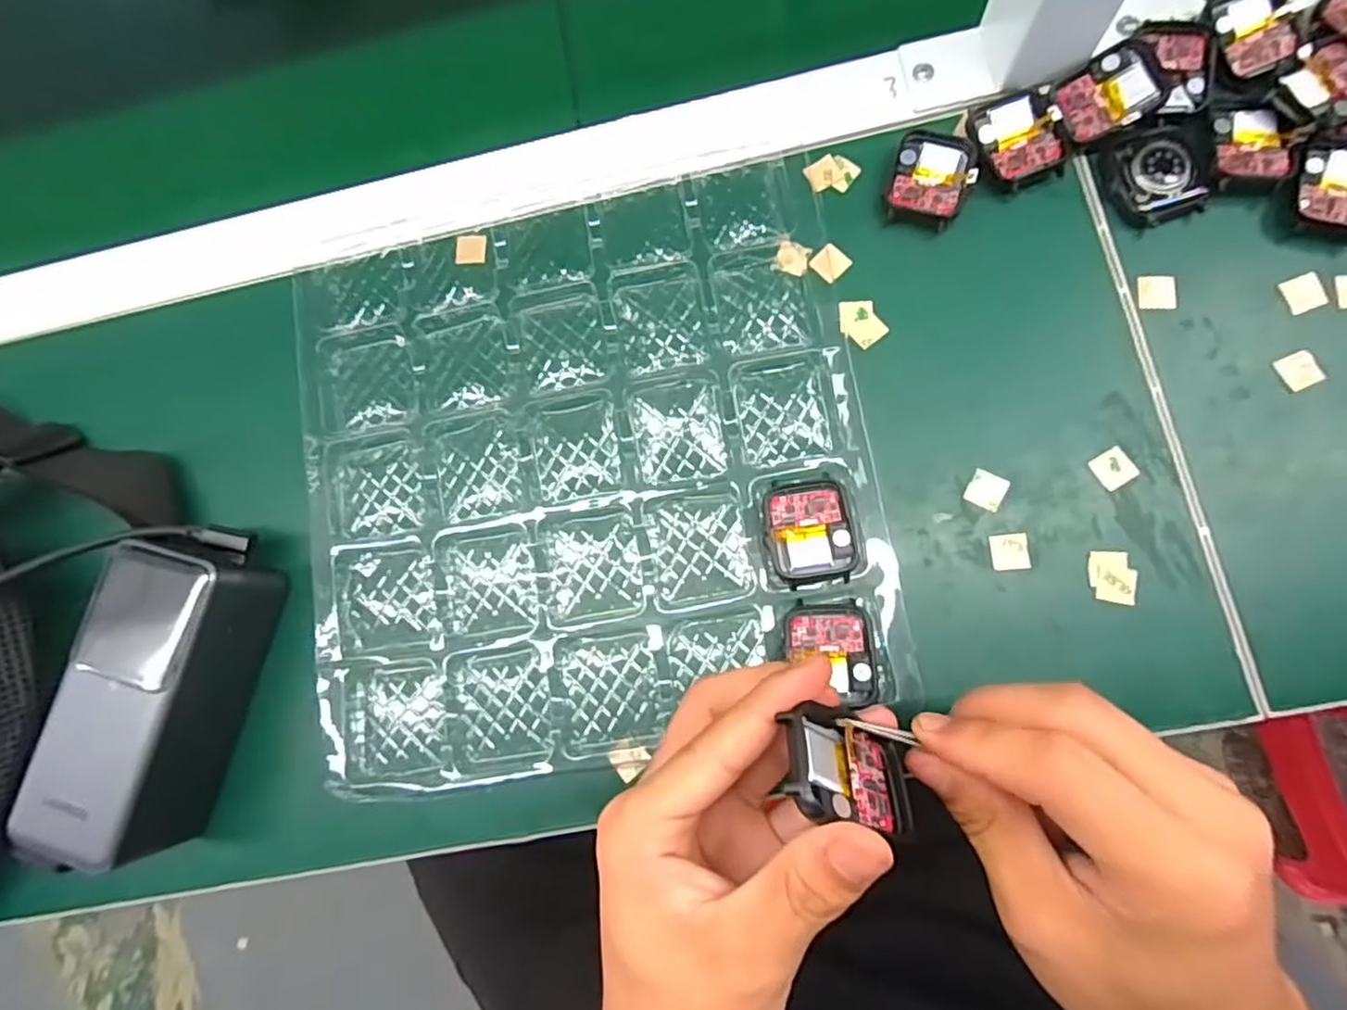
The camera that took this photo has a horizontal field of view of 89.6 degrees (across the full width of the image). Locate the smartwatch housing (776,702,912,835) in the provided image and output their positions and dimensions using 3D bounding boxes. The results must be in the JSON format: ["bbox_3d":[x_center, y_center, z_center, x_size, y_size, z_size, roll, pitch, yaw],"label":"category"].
[{"bbox_3d":[0.054,0.080,0.210,0.049,0.035,0.006,23,129,-24],"label":"smartwatch housing"}]

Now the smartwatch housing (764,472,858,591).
[{"bbox_3d":[0.060,0.012,0.303,0.036,0.014,0.045,-9,79,4],"label":"smartwatch housing"}]

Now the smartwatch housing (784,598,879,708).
[{"bbox_3d":[0.067,0.063,0.291,0.036,0.012,0.043,-4,79,5],"label":"smartwatch housing"}]

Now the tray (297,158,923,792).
[{"bbox_3d":[-0.046,-0.022,0.320,0.258,0.016,0.266,-11,79,4],"label":"tray"}]

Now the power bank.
[{"bbox_3d":[-0.232,0.085,0.303,0.054,0.053,0.135,13,83,8],"label":"power bank"}]

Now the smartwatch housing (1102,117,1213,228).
[{"bbox_3d":[0.224,-0.153,0.311,0.041,0.007,0.044,-16,78,3],"label":"smartwatch housing"}]

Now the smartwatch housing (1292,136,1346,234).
[{"bbox_3d":[0.296,-0.143,0.300,0.040,0.007,0.044,17,82,9],"label":"smartwatch housing"}]

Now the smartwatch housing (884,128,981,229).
[{"bbox_3d":[0.123,-0.157,0.324,0.037,0.010,0.045,13,81,8],"label":"smartwatch housing"}]

